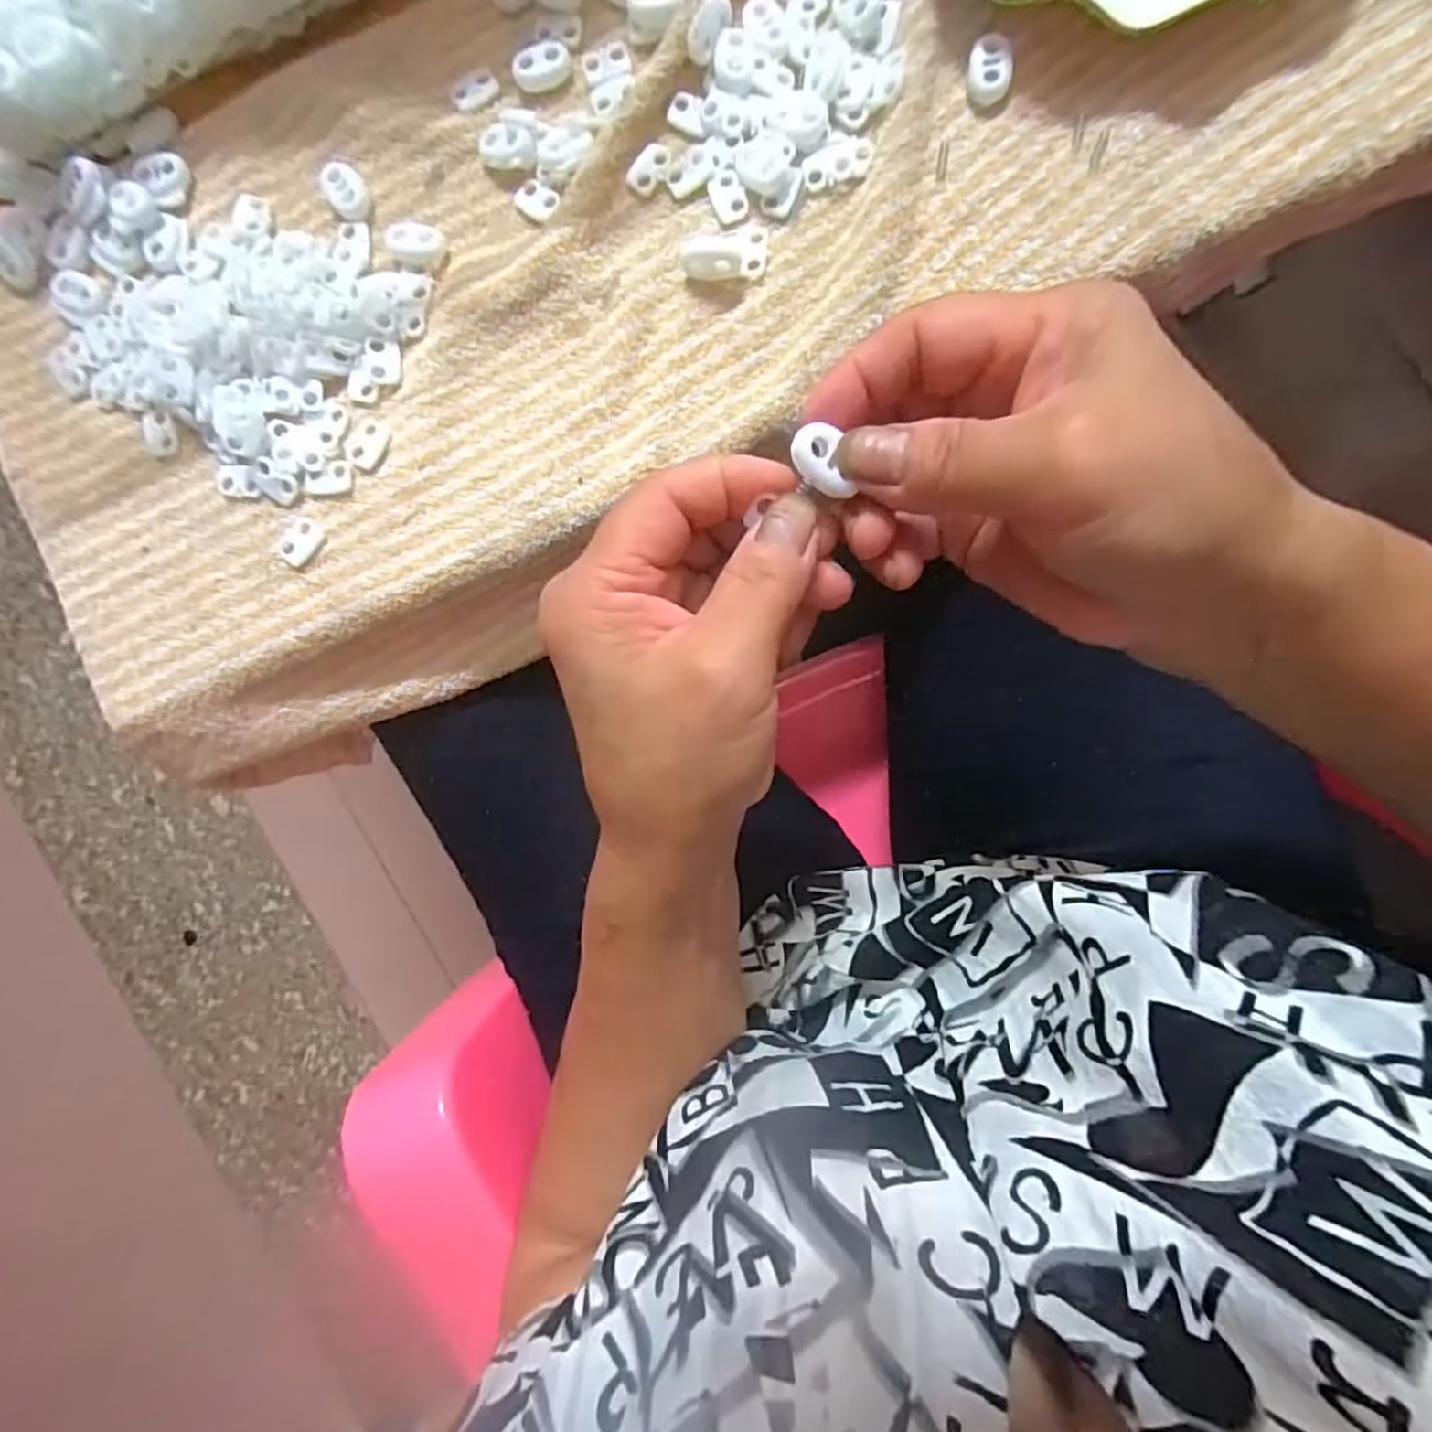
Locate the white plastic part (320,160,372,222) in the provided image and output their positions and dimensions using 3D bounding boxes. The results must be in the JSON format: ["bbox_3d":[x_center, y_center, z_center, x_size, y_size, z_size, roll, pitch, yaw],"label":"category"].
[{"bbox_3d":[-0.145,-0.205,0.277,0.015,0.004,0.022,-35,88,4],"label":"white plastic part"}]

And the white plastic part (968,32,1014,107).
[{"bbox_3d":[0.099,-0.233,0.256,0.014,0.009,0.019,-3,91,4],"label":"white plastic part"}]

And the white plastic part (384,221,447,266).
[{"bbox_3d":[-0.116,-0.183,0.273,0.022,0.007,0.014,15,92,4],"label":"white plastic part"}]

